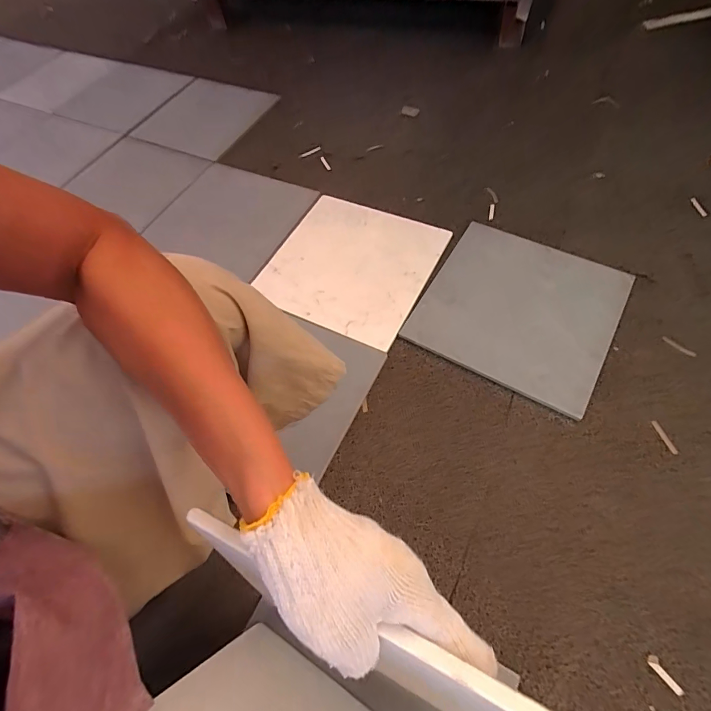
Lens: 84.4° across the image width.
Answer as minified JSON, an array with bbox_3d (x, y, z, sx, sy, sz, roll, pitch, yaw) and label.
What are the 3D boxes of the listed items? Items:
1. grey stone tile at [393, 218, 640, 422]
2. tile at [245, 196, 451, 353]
[{"bbox_3d":[0.275,-0.085,0.665,0.293,0.019,0.293,27,65,18],"label":"grey stone tile"},{"bbox_3d":[-0.012,-0.182,0.762,0.306,0.013,0.303,23,62,21],"label":"tile"}]

